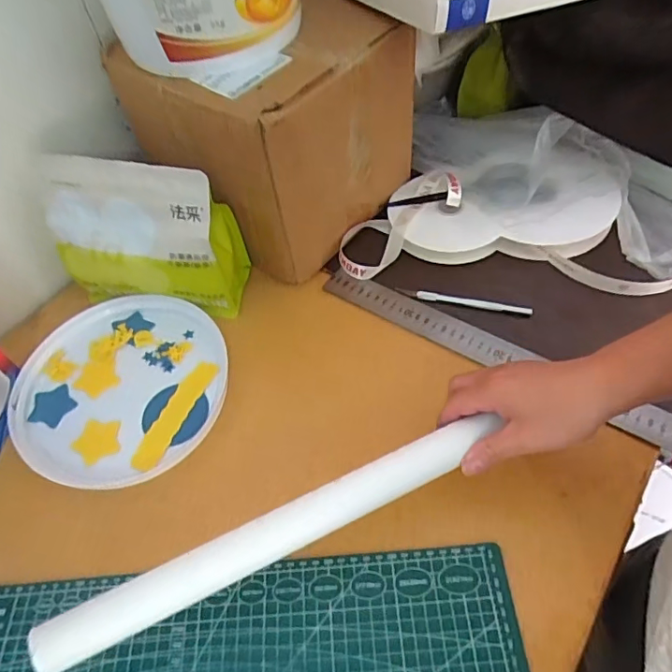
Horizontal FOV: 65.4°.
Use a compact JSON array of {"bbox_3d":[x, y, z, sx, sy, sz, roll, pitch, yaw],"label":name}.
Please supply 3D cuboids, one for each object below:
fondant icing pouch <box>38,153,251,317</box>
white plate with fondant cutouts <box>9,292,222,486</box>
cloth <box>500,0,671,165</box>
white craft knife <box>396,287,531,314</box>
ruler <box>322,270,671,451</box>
[{"bbox_3d":[-0.192,-0.099,0.529,0.182,0.164,0.063,5,56,9],"label":"fondant icing pouch"},{"bbox_3d":[-0.217,0.043,0.526,0.212,0.018,0.202,-3,55,4],"label":"white plate with fondant cutouts"},{"bbox_3d":[0.352,-0.358,0.589,0.245,0.173,0.237,29,60,20],"label":"cloth"},{"bbox_3d":[0.136,-0.038,0.560,0.141,0.004,0.011,11,57,13],"label":"white craft knife"},{"bbox_3d":[0.161,0.017,0.517,0.403,0.006,0.036,26,61,22],"label":"ruler"}]

